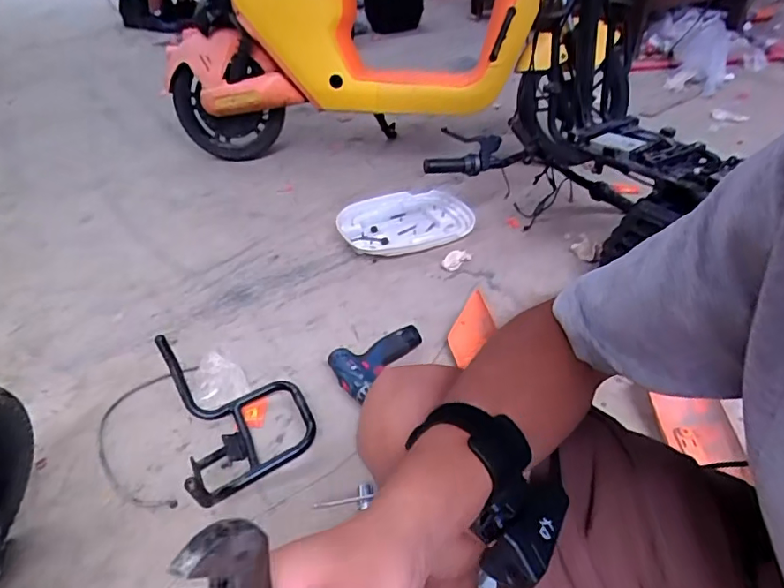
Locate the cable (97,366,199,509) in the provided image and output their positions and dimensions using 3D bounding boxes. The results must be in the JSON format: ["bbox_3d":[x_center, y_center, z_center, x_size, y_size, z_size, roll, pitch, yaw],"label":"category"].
[{"bbox_3d":[-0.443,0.242,0.953,0.159,0.015,0.320,-7,37,-7],"label":"cable"}]

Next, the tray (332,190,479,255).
[{"bbox_3d":[0.046,-0.205,1.491,0.379,0.045,0.285,-13,39,-15],"label":"tray"}]

